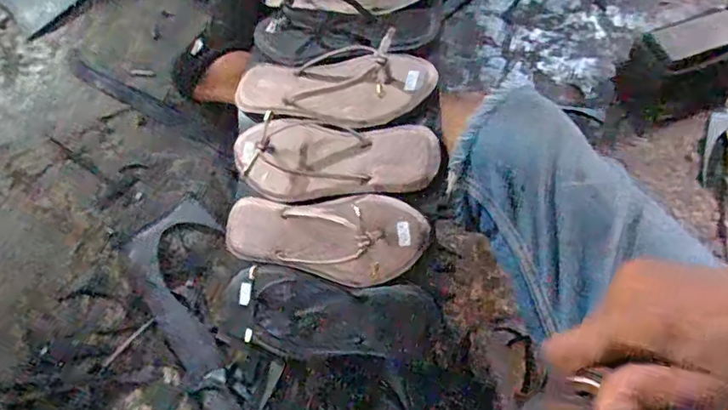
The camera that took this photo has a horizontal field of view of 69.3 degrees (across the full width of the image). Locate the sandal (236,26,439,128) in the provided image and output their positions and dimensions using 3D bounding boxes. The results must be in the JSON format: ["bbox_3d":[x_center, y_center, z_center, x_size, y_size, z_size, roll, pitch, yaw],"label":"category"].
[{"bbox_3d":[-0.042,-0.139,0.582,0.238,0.046,0.099,4,67,23],"label":"sandal"}]

